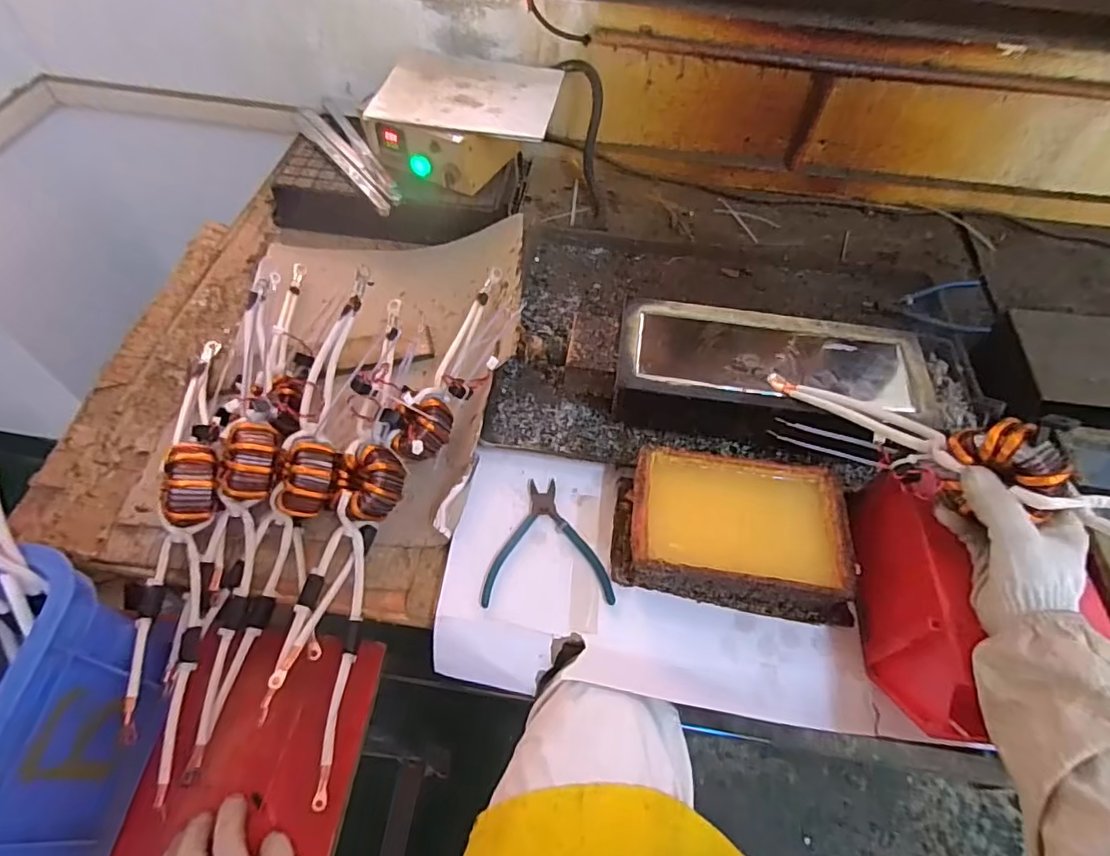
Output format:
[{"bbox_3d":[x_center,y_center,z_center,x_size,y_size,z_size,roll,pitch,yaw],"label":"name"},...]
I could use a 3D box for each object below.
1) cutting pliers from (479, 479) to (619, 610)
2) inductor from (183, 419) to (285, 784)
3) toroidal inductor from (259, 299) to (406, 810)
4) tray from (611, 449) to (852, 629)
[{"bbox_3d":[-0.009,0.115,0.586,0.124,0.008,0.135,-1,55,-3],"label":"cutting pliers"},{"bbox_3d":[-0.320,0.150,0.559,0.066,0.059,0.331,4,78,1],"label":"inductor"},{"bbox_3d":[-0.200,0.082,0.588,0.078,0.063,0.524,5,69,1],"label":"toroidal inductor"},{"bbox_3d":[0.176,0.102,0.565,0.227,0.066,0.138,7,55,3],"label":"tray"}]

